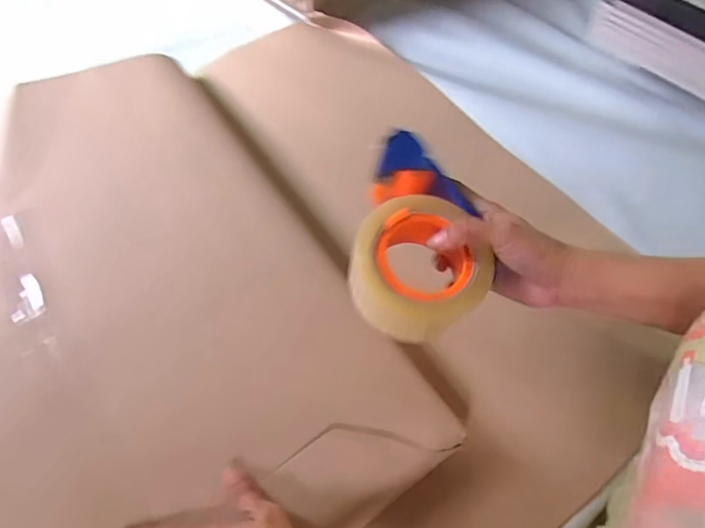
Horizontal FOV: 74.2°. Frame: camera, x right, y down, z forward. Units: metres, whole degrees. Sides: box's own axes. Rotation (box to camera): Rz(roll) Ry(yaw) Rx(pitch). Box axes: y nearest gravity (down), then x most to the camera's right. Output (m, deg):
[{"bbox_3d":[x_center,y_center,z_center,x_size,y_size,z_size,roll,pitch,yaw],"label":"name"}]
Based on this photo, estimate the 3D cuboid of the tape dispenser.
[{"bbox_3d":[0.056,-0.022,0.367,0.101,0.060,0.150,10,58,6],"label":"tape dispenser"}]

